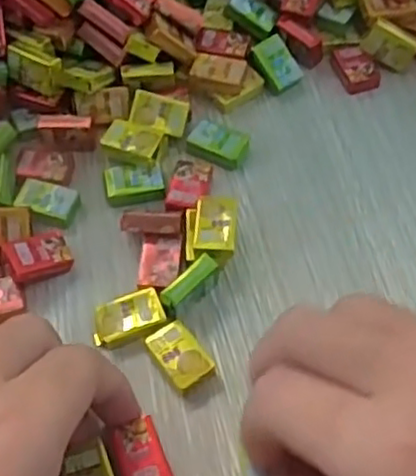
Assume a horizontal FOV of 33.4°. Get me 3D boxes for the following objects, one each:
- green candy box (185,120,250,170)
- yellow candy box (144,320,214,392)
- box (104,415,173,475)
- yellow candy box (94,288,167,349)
[{"bbox_3d":[0.005,-0.043,0.321,0.027,0.008,0.017,19,60,13],"label":"green candy box"},{"bbox_3d":[-0.011,0.046,0.266,0.017,0.009,0.026,-33,65,-19],"label":"yellow candy box"},{"bbox_3d":[-0.025,0.078,0.246,0.019,0.007,0.024,-18,61,-11],"label":"box"},{"bbox_3d":[-0.032,0.033,0.276,0.028,0.008,0.017,-18,61,-11],"label":"yellow candy box"}]

